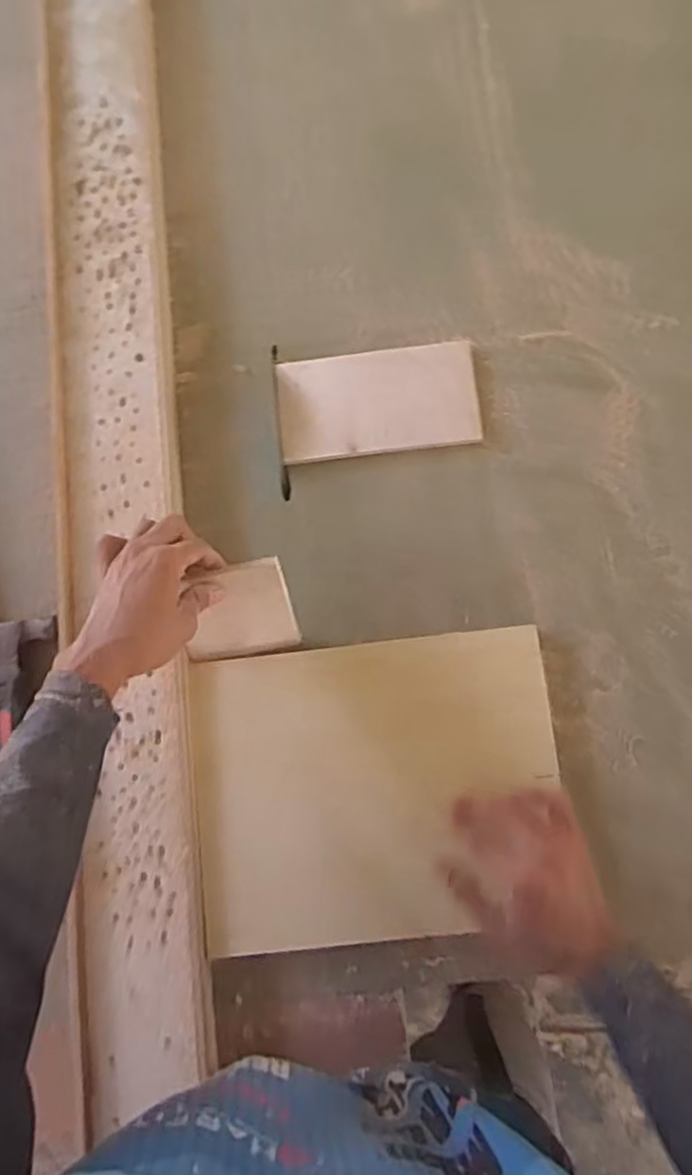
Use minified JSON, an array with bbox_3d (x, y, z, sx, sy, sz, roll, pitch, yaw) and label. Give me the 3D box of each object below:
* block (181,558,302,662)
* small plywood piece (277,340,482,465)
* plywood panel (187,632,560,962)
[{"bbox_3d":[-0.093,0.019,0.607,0.095,0.094,0.013,-7,38,-1],"label":"block"},{"bbox_3d":[0.032,-0.179,0.677,0.188,0.014,0.097,-6,92,0],"label":"small plywood piece"},{"bbox_3d":[0.026,0.171,0.603,0.301,0.016,0.245,-7,81,4],"label":"plywood panel"}]

